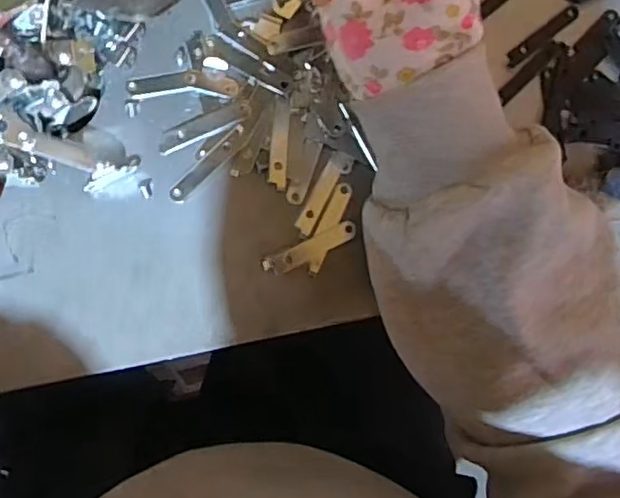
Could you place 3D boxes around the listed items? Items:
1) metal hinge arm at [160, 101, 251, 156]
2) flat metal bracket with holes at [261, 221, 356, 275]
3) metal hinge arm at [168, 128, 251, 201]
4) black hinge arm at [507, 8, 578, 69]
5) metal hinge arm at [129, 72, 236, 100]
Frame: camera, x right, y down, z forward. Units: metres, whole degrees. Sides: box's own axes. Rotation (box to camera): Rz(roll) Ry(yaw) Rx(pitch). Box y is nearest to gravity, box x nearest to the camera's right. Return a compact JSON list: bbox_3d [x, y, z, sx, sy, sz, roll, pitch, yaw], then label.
[{"bbox_3d":[-0.057,-0.066,0.325,0.052,0.004,0.013,-25,91,-7],"label":"metal hinge arm"},{"bbox_3d":[0.000,0.000,0.327,0.053,0.004,0.011,-26,91,-7],"label":"flat metal bracket with holes"},{"bbox_3d":[-0.053,-0.045,0.322,0.053,0.004,0.009,-43,93,-6],"label":"metal hinge arm"},{"bbox_3d":[0.133,-0.122,0.346,0.053,0.004,0.008,-37,93,-6],"label":"black hinge arm"},{"bbox_3d":[-0.068,-0.088,0.325,0.057,0.004,0.014,-2,89,-7],"label":"metal hinge arm"}]

